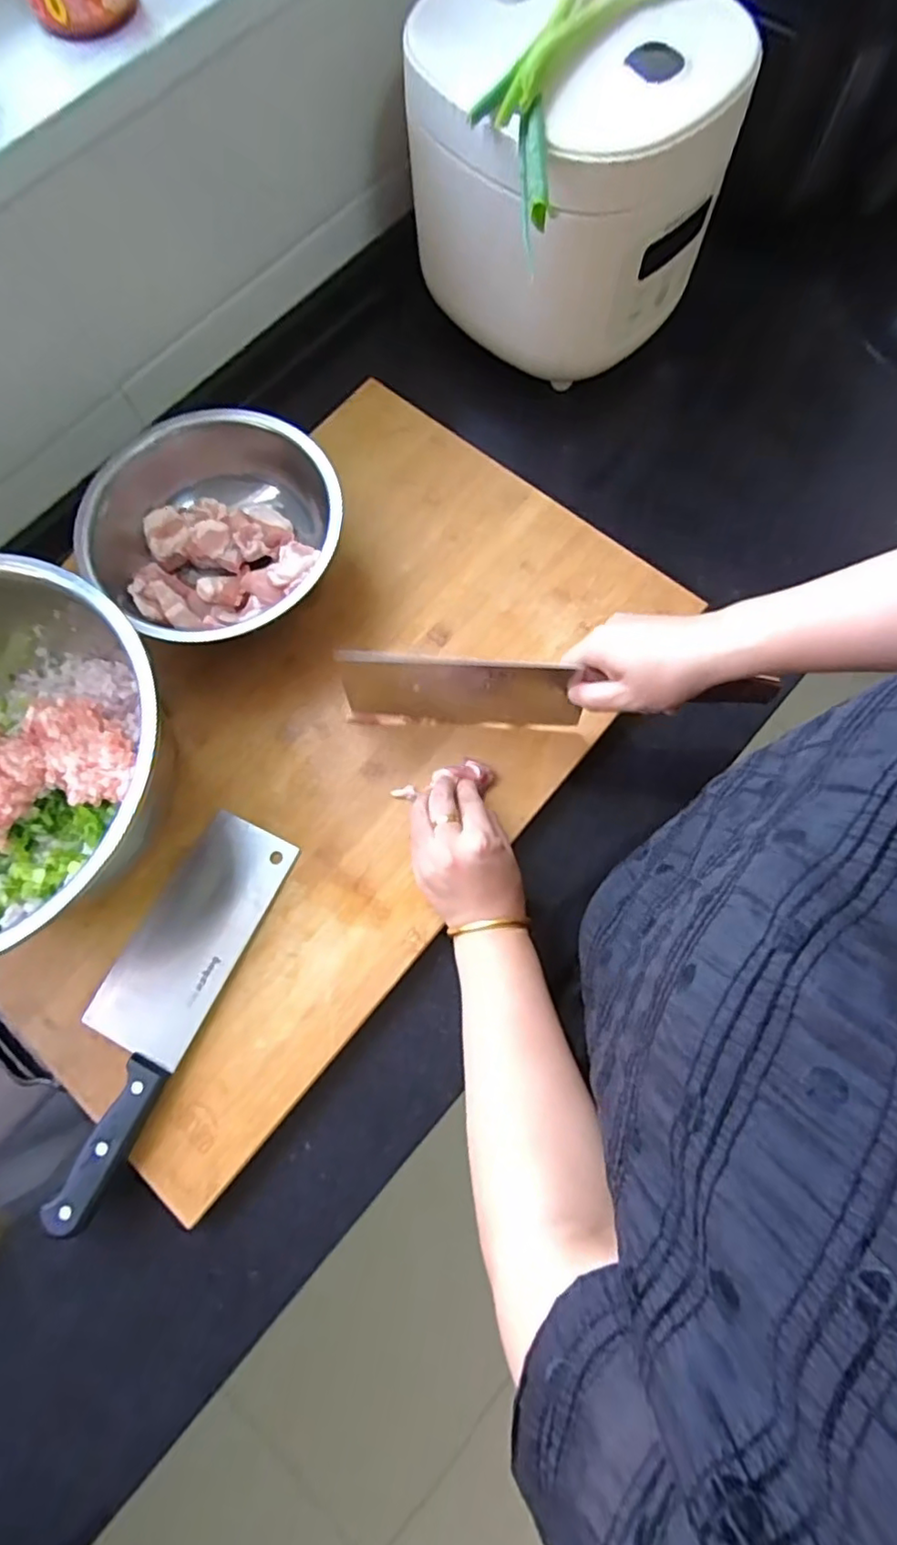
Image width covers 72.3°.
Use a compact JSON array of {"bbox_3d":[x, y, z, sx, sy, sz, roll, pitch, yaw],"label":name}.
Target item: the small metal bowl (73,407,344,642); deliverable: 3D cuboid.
[{"bbox_3d":[-0.195,-0.203,0.508,0.205,0.069,0.194,0,74,2],"label":"small metal bowl"}]

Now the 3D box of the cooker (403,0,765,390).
[{"bbox_3d":[0.100,-0.500,0.515,0.238,0.180,0.197,38,79,11],"label":"cooker"}]

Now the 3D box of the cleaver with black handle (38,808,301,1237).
[{"bbox_3d":[-0.211,0.161,0.436,0.078,0.030,0.274,26,77,9],"label":"cleaver with black handle"}]

